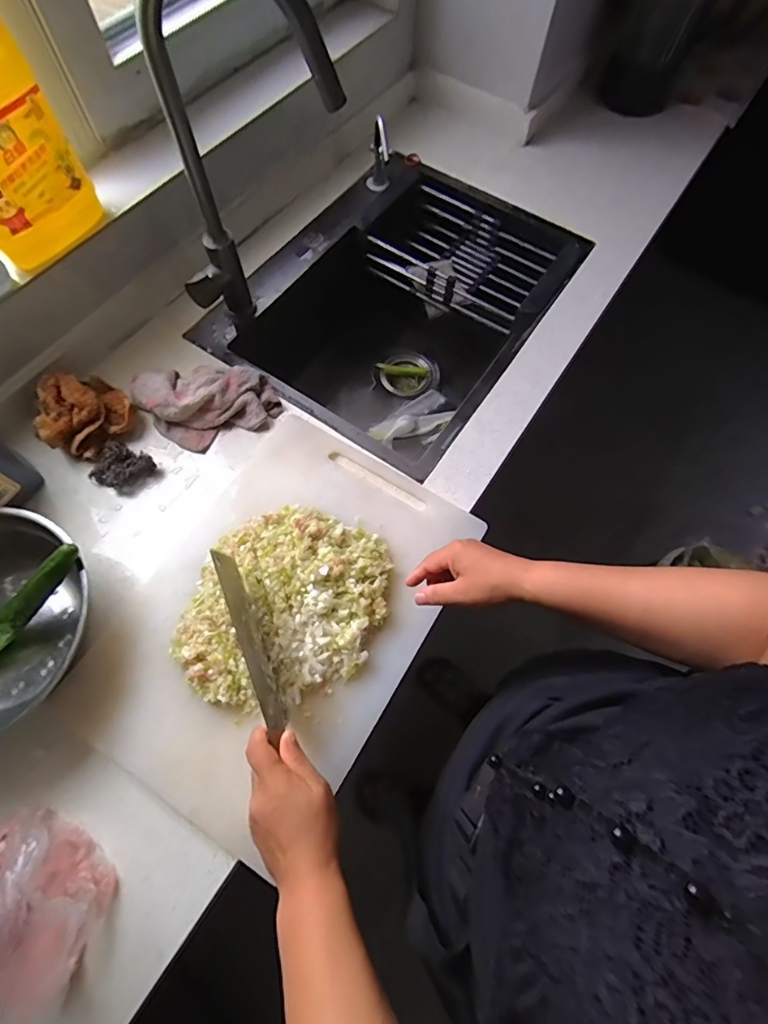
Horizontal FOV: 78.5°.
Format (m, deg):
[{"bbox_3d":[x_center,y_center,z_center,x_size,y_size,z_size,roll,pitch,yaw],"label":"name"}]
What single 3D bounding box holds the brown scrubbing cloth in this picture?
[{"bbox_3d":[-0.427,-0.138,0.665,0.103,0.075,0.119,34,71,12],"label":"brown scrubbing cloth"}]

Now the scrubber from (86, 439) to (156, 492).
[{"bbox_3d":[-0.367,-0.061,0.660,0.075,0.034,0.066,28,70,10],"label":"scrubber"}]

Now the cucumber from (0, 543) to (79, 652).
[{"bbox_3d":[-0.431,0.124,0.539,0.246,0.035,0.028,-41,73,8],"label":"cucumber"}]

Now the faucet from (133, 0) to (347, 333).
[{"bbox_3d":[-0.172,-0.414,0.608,0.245,0.440,0.058,-5,68,-3],"label":"faucet"}]

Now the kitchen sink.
[{"bbox_3d":[0.033,-0.362,0.948,0.471,0.259,0.637,32,71,11],"label":"kitchen sink"}]

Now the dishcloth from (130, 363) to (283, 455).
[{"bbox_3d":[-0.264,-0.172,0.694,0.194,0.041,0.138,-22,70,-10],"label":"dishcloth"}]

